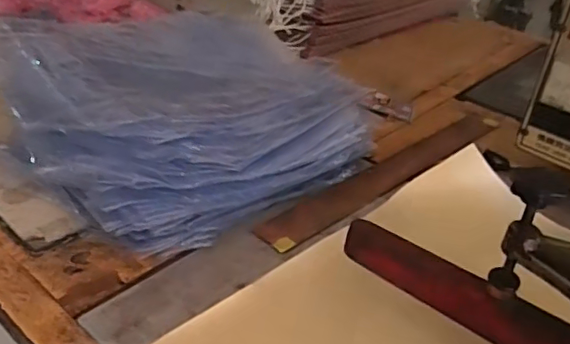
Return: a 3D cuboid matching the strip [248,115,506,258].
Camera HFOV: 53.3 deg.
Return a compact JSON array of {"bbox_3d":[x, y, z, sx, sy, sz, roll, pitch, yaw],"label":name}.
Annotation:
[{"bbox_3d":[0.146,-0.005,0.721,0.056,0.008,0.469,31,40,32],"label":"strip"}]

